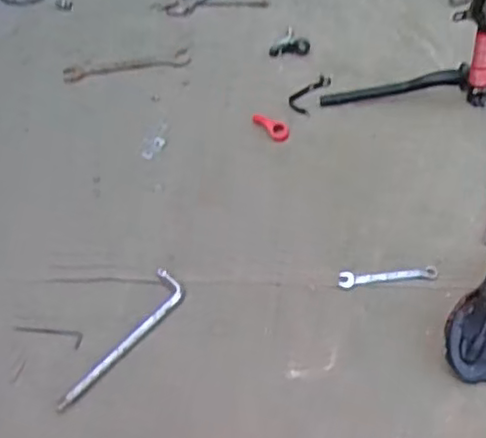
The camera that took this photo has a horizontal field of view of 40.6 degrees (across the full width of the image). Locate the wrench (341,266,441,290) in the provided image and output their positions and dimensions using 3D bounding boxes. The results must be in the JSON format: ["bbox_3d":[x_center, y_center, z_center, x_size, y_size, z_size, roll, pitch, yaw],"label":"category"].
[{"bbox_3d":[0.209,0.082,0.945,0.140,0.004,0.028,-4,46,4],"label":"wrench"}]

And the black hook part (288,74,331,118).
[{"bbox_3d":[0.127,-0.242,1.266,0.054,0.005,0.128,20,53,22],"label":"black hook part"}]

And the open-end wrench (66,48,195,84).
[{"bbox_3d":[-0.235,-0.309,1.339,0.250,0.015,0.053,-12,48,-5],"label":"open-end wrench"}]

